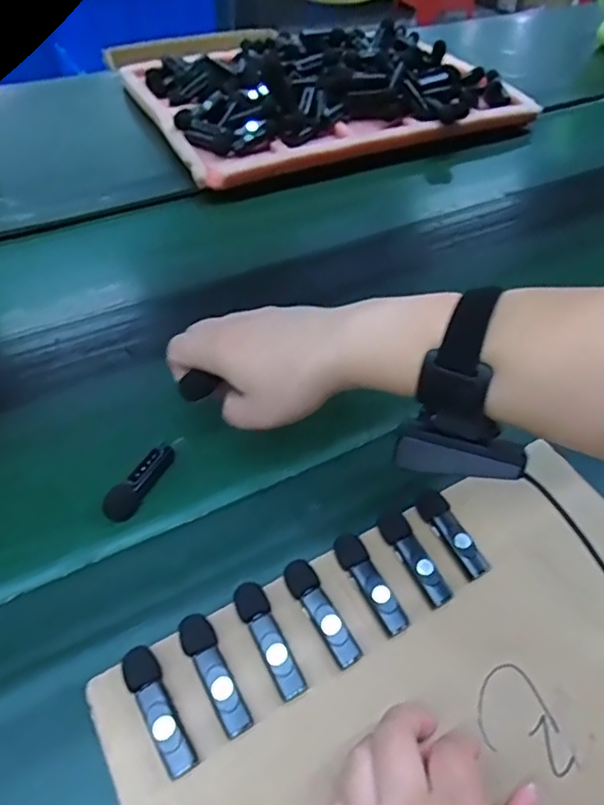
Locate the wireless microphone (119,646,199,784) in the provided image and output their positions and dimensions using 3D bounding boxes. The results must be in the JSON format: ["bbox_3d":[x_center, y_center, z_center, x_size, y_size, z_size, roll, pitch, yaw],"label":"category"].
[{"bbox_3d":[-0.075,0.160,0.308,0.018,0.015,0.065,-23,53,-22],"label":"wireless microphone"}]

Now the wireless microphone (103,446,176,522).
[{"bbox_3d":[-0.110,0.054,0.409,0.017,0.024,0.066,21,50,16],"label":"wireless microphone"}]

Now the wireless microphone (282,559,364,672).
[{"bbox_3d":[0.011,0.123,0.345,0.017,0.014,0.064,-24,53,-23],"label":"wireless microphone"}]

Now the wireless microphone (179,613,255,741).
[{"bbox_3d":[-0.047,0.146,0.320,0.017,0.015,0.064,-24,53,-23],"label":"wireless microphone"}]

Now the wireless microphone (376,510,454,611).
[{"bbox_3d":[0.070,0.097,0.372,0.017,0.015,0.066,-22,52,-21],"label":"wireless microphone"}]

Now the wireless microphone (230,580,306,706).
[{"bbox_3d":[-0.018,0.133,0.334,0.019,0.014,0.067,-21,52,-21],"label":"wireless microphone"}]

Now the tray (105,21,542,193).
[{"bbox_3d":[0.033,-0.432,0.824,0.490,0.083,0.330,-21,52,-20],"label":"tray"}]

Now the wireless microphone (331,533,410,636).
[{"bbox_3d":[0.041,0.109,0.358,0.017,0.014,0.064,-25,53,-23],"label":"wireless microphone"}]

